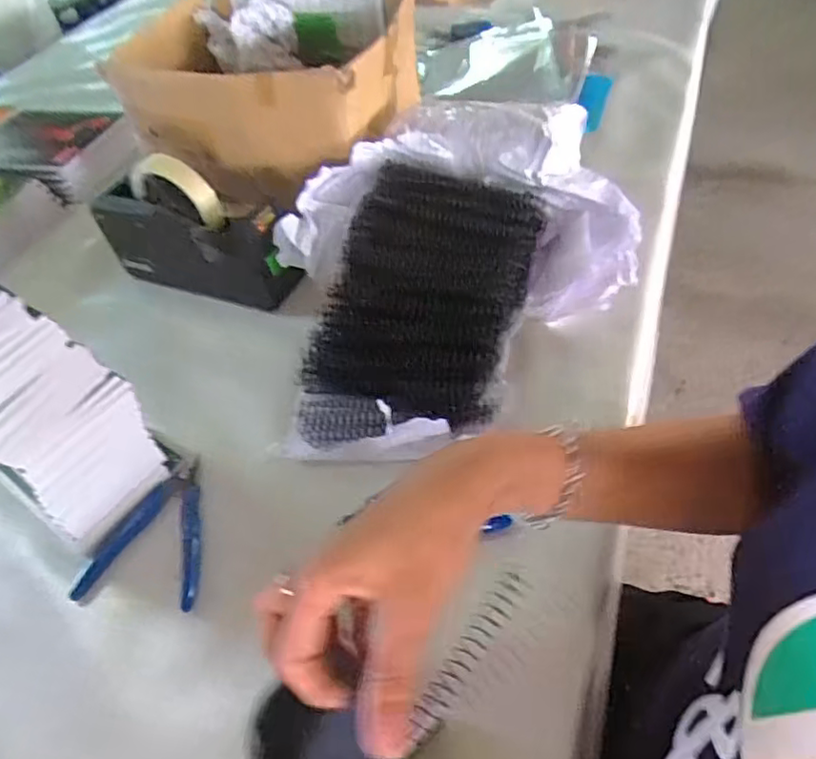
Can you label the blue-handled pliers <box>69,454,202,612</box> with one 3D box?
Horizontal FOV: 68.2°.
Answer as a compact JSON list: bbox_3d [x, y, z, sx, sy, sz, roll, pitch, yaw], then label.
[{"bbox_3d":[-0.183,0.108,0.448,0.088,0.009,0.114,3,49,10],"label":"blue-handled pliers"}]

